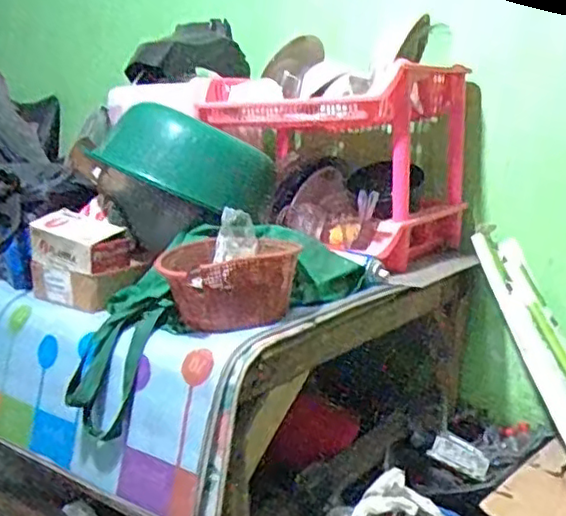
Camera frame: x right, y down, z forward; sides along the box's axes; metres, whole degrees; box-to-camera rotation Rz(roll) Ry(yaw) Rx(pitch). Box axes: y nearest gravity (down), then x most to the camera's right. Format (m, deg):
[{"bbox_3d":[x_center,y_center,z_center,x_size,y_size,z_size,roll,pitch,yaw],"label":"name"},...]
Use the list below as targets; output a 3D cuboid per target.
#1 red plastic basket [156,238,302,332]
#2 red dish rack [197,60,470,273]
[{"bbox_3d":[-0.083,0.035,0.999,0.196,0.102,0.161,-4,11,-15],"label":"red plastic basket"},{"bbox_3d":[0.094,-0.193,1.356,0.492,0.332,0.321,5,13,30],"label":"red dish rack"}]

